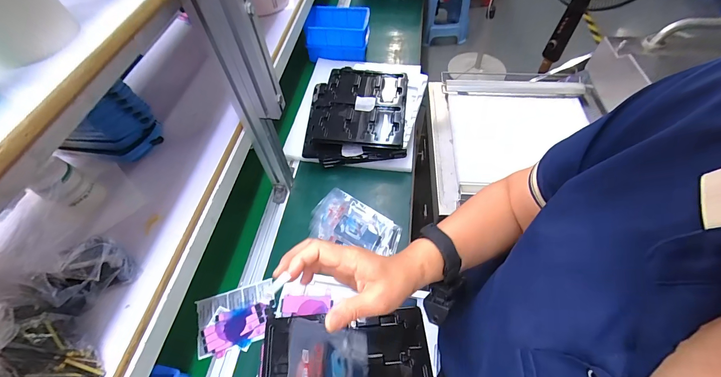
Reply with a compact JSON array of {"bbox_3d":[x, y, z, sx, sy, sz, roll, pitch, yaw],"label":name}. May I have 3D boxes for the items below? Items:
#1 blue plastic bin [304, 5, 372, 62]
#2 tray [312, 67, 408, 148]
[{"bbox_3d":[-0.072,-0.513,1.033,0.201,0.118,0.147,3,57,5],"label":"blue plastic bin"},{"bbox_3d":[0.004,-0.223,0.835,0.229,0.022,0.276,5,57,6],"label":"tray"}]

